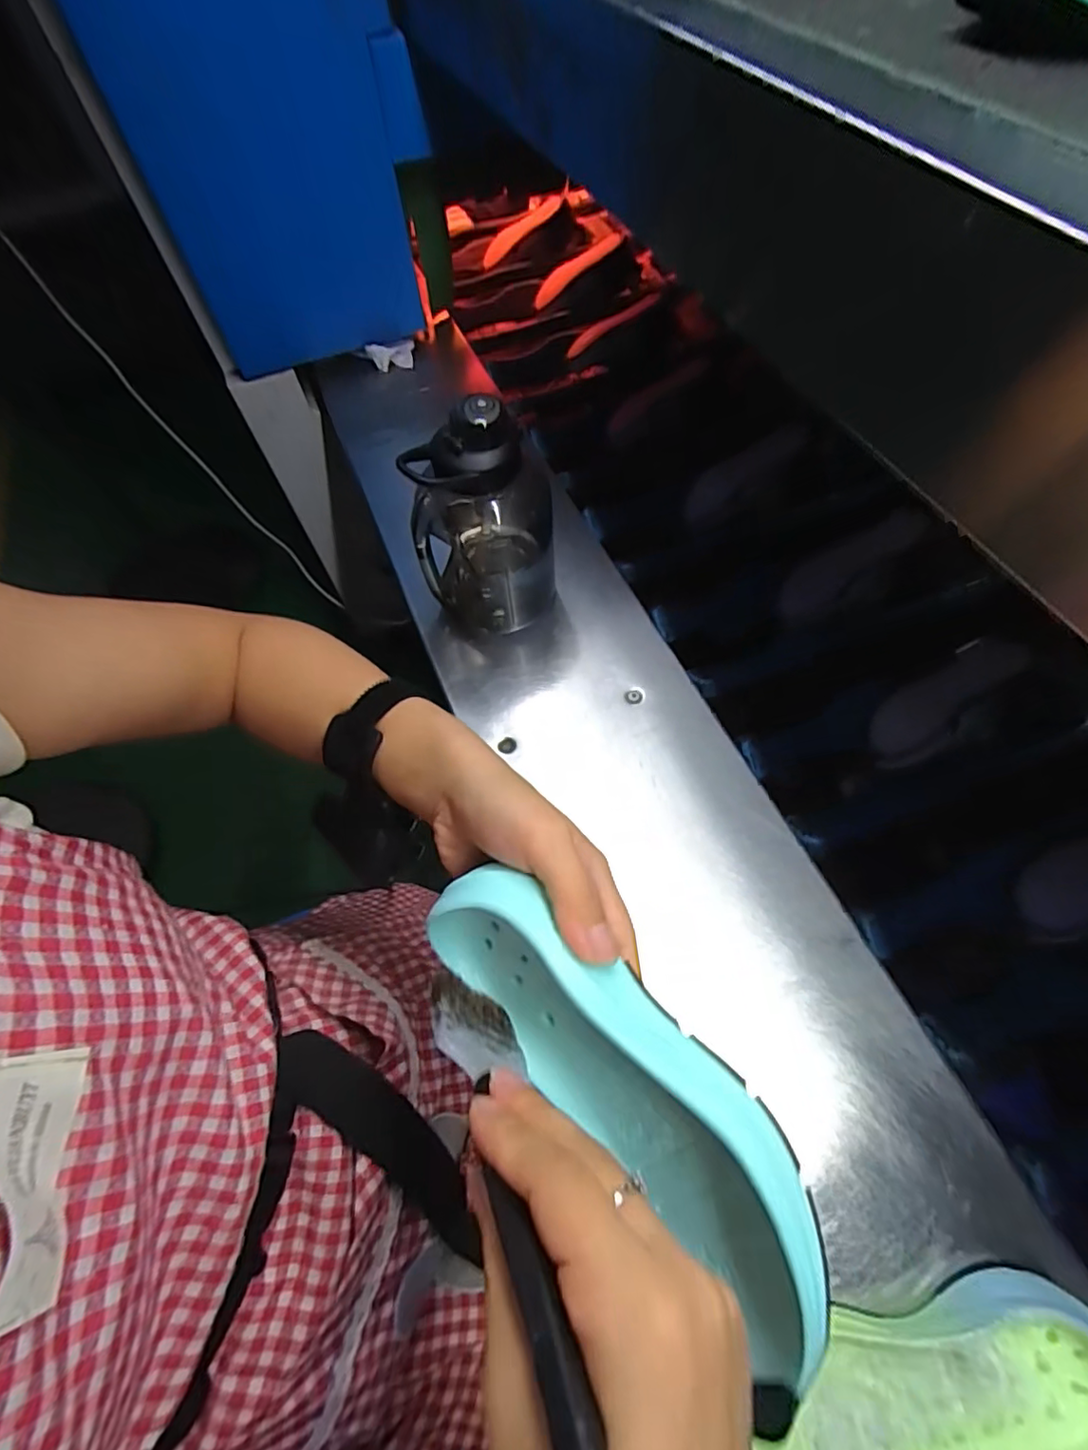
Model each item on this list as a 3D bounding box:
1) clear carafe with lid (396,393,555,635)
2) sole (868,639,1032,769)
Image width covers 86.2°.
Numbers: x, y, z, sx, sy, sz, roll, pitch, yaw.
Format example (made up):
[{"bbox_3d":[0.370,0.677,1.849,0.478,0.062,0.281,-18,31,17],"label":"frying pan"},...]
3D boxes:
[{"bbox_3d":[-0.061,-0.195,0.568,0.132,0.217,0.103,-3,61,2],"label":"clear carafe with lid"},{"bbox_3d":[0.406,-0.027,0.590,0.182,0.026,0.063,-38,67,-4],"label":"sole"}]

